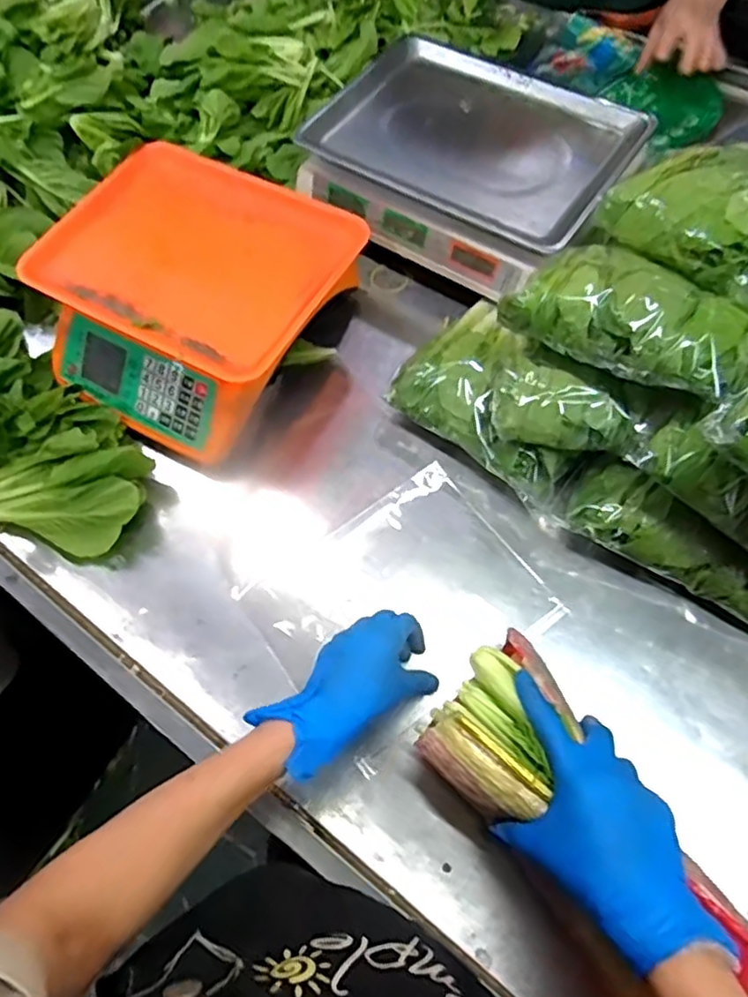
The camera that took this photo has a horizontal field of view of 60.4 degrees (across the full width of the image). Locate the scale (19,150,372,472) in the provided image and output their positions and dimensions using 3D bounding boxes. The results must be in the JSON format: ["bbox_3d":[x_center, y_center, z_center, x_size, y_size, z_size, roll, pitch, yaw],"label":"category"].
[{"bbox_3d":[-0.191,-0.209,0.697,0.291,0.128,0.288,25,68,15],"label":"scale"}]

